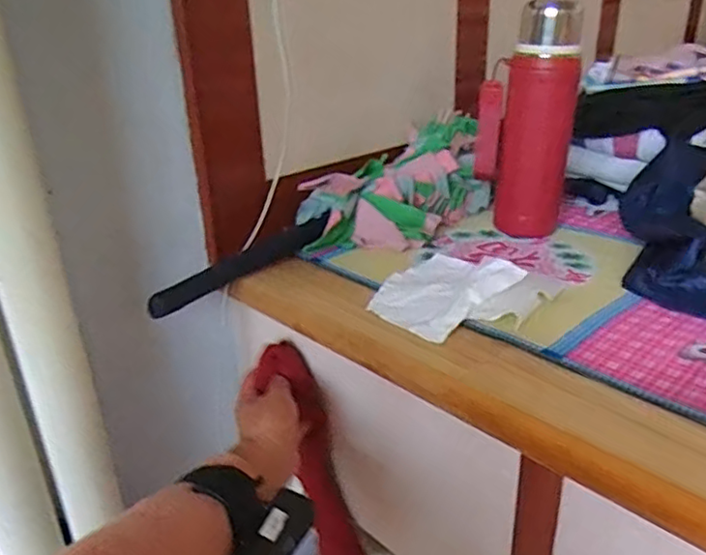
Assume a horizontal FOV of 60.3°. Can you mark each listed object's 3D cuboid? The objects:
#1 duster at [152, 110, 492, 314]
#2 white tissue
[{"bbox_3d":[-0.008,-0.084,0.701,0.482,0.098,0.139,-22,32,-35],"label":"duster"},{"bbox_3d":[0.098,0.011,0.572,0.143,0.025,0.142,19,32,37],"label":"white tissue"}]

